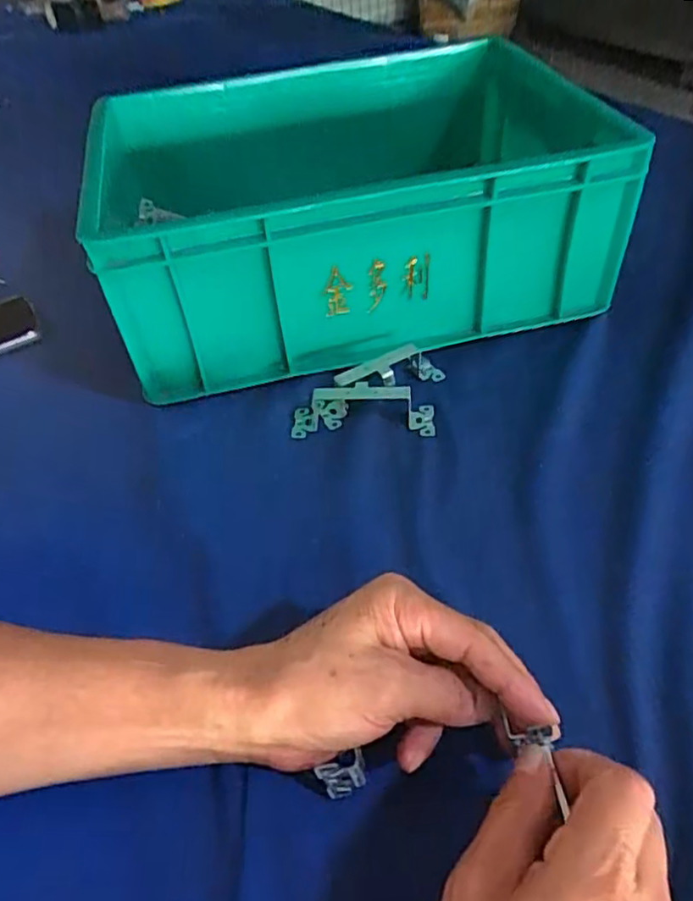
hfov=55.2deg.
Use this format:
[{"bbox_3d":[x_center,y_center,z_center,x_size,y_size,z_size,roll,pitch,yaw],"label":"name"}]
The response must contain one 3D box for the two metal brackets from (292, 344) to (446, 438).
[{"bbox_3d":[0.016,-0.045,0.497,0.116,0.033,0.065,-7,46,1],"label":"two metal brackets"}]

